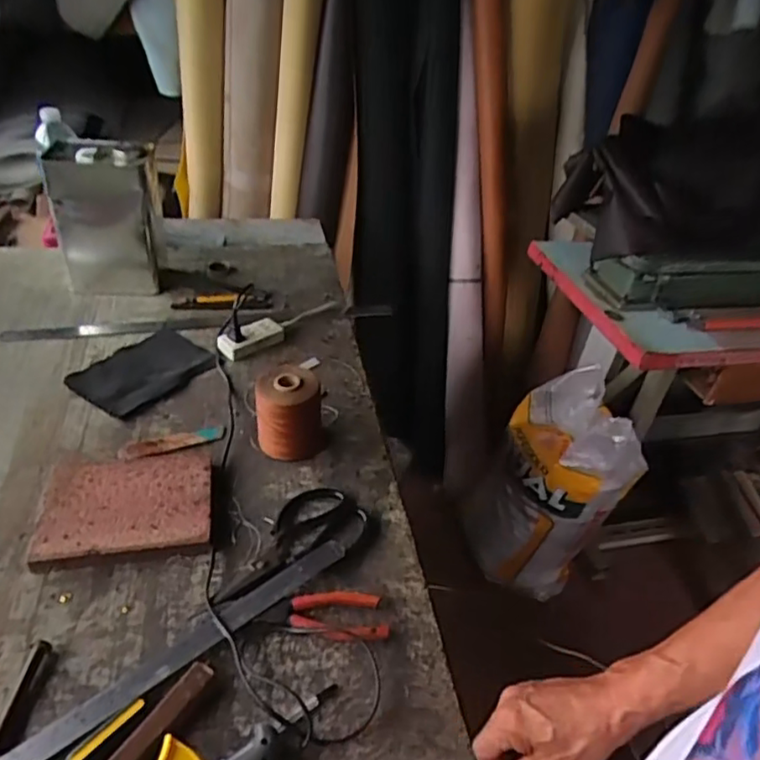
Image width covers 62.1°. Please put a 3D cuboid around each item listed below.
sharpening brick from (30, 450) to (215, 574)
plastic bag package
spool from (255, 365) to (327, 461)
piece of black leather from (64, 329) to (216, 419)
[{"bbox_3d":[-0.283,0.142,0.715,0.185,0.027,0.142,-3,37,-12],"label":"sharpening brick"},{"bbox_3d":[0.414,0.265,1.524,0.289,0.561,0.251,16,38,13],"label":"plastic bag package"},{"bbox_3d":[-0.114,0.045,0.806,0.084,0.106,0.071,4,36,-2],"label":"spool"},{"bbox_3d":[-0.345,-0.017,0.934,0.142,0.016,0.184,26,41,26],"label":"piece of black leather"}]

